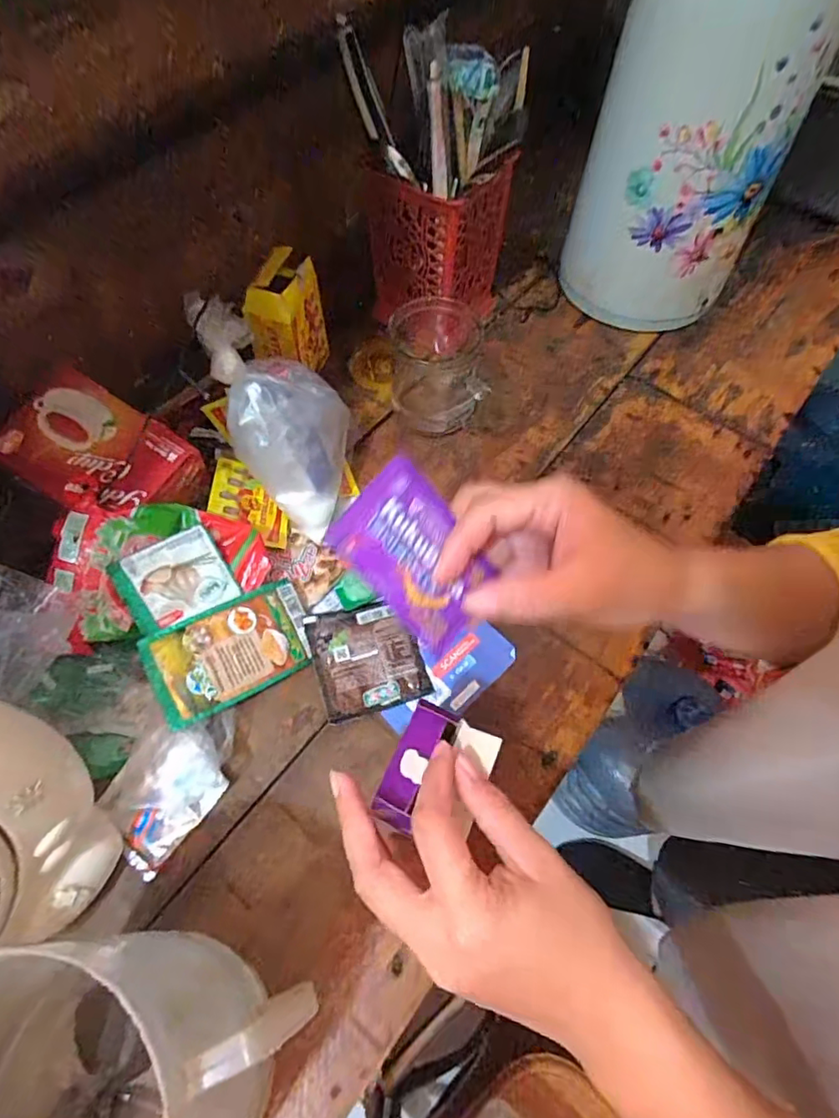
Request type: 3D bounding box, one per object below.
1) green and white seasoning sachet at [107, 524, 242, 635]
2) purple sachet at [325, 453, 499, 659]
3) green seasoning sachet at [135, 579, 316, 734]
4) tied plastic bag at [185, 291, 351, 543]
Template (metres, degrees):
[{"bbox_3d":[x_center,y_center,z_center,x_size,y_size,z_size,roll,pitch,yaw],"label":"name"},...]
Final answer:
[{"bbox_3d":[-0.161,0.013,0.359,0.063,0.008,0.053,-27,98,-27],"label":"green and white seasoning sachet"},{"bbox_3d":[0.000,-0.001,0.242,0.077,0.006,0.052,49,62,-22],"label":"purple sachet"},{"bbox_3d":[-0.123,0.060,0.361,0.101,0.005,0.062,-24,83,-30],"label":"green seasoning sachet"},{"bbox_3d":[-0.091,-0.094,0.396,0.085,0.139,0.112,-17,63,-9],"label":"tied plastic bag"}]

